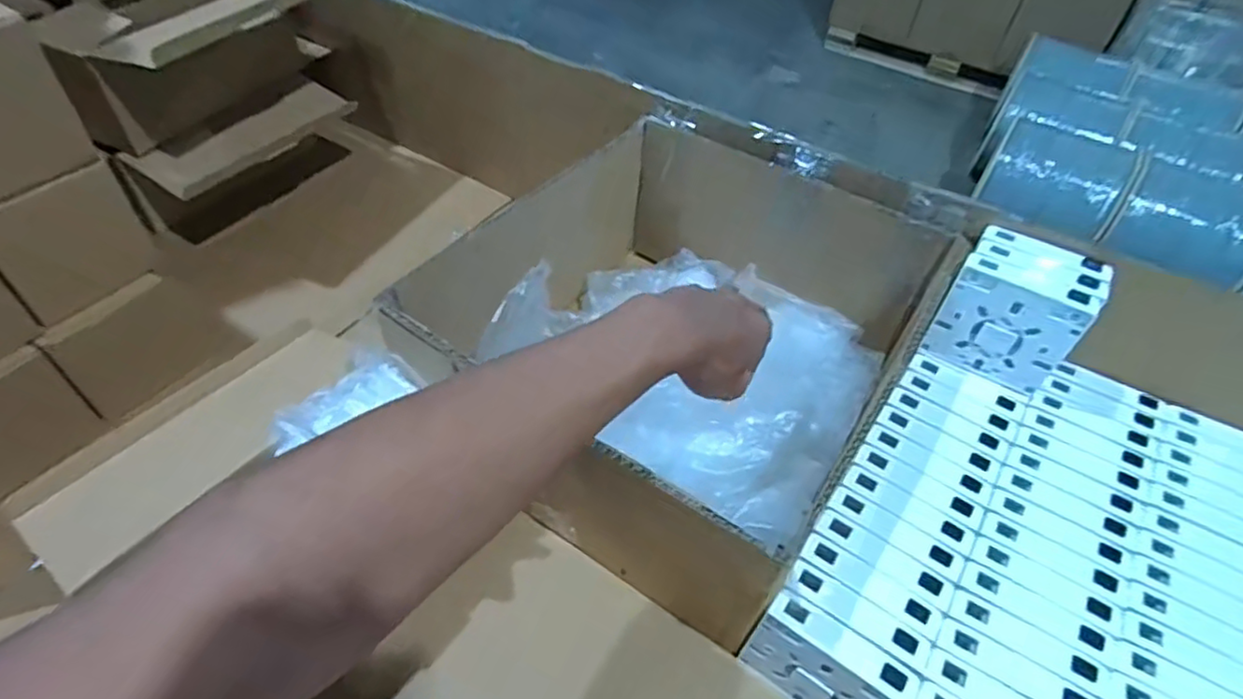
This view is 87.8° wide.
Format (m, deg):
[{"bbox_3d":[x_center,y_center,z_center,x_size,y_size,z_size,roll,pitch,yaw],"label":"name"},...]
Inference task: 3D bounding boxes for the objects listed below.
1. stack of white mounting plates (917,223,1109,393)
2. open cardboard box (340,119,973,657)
[{"bbox_3d":[0.290,-0.030,0.482,0.086,0.086,0.064,28,54,20],"label":"stack of white mounting plates"},{"bbox_3d":[0.036,-0.018,0.519,0.319,0.137,0.323,30,55,21],"label":"open cardboard box"}]

